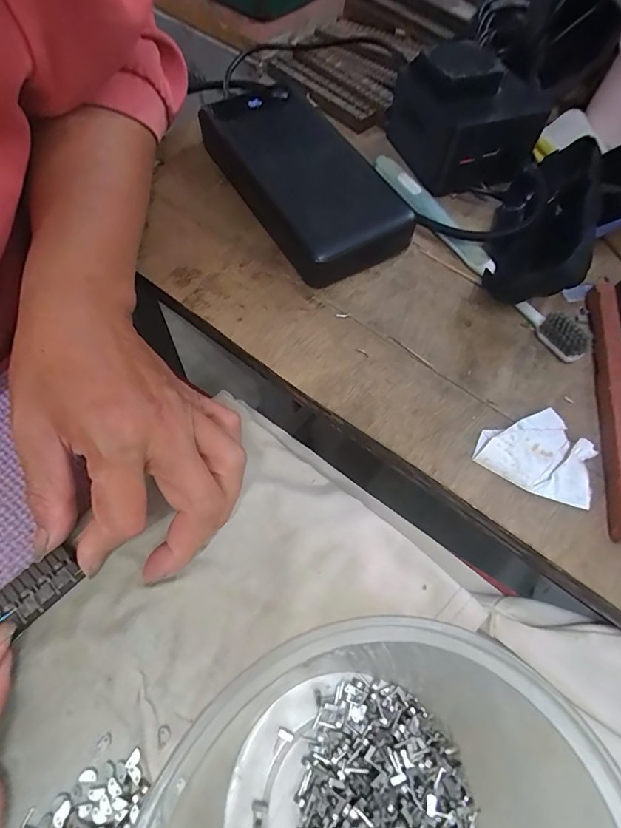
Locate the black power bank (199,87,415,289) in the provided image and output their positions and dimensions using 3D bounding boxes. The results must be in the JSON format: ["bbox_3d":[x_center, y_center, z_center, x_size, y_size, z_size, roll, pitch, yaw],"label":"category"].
[{"bbox_3d":[-0.007,-0.151,0.275,0.071,0.025,0.152,-27,69,-16],"label":"black power bank"}]

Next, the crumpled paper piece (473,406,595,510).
[{"bbox_3d":[0.110,0.018,0.207,0.053,0.010,0.039,29,66,10],"label":"crumpled paper piece"}]

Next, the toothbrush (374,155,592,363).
[{"bbox_3d":[0.093,-0.102,0.262,0.016,0.016,0.184,-27,68,-16],"label":"toothbrush"}]

